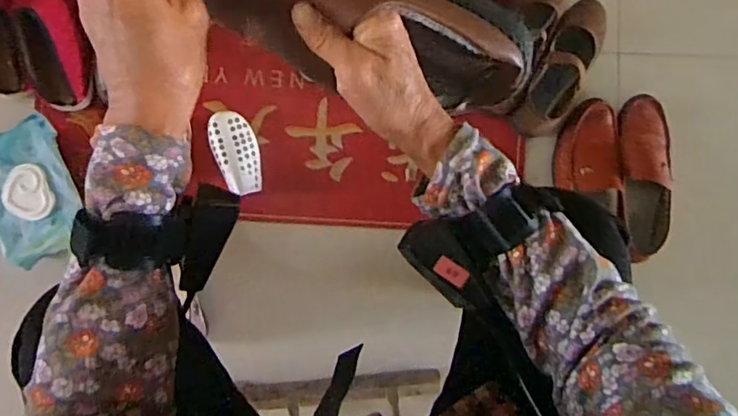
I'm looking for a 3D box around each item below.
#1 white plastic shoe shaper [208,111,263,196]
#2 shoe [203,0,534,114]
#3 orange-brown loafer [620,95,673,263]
[{"bbox_3d":[-0.201,-0.084,0.845,0.064,0.048,0.125,-20,92,-4],"label":"white plastic shoe shaper"},{"bbox_3d":[-0.001,-0.125,0.365,0.234,0.076,0.091,19,89,-10],"label":"shoe"},{"bbox_3d":[0.441,-0.050,0.891,0.084,0.050,0.261,3,91,-5],"label":"orange-brown loafer"}]

